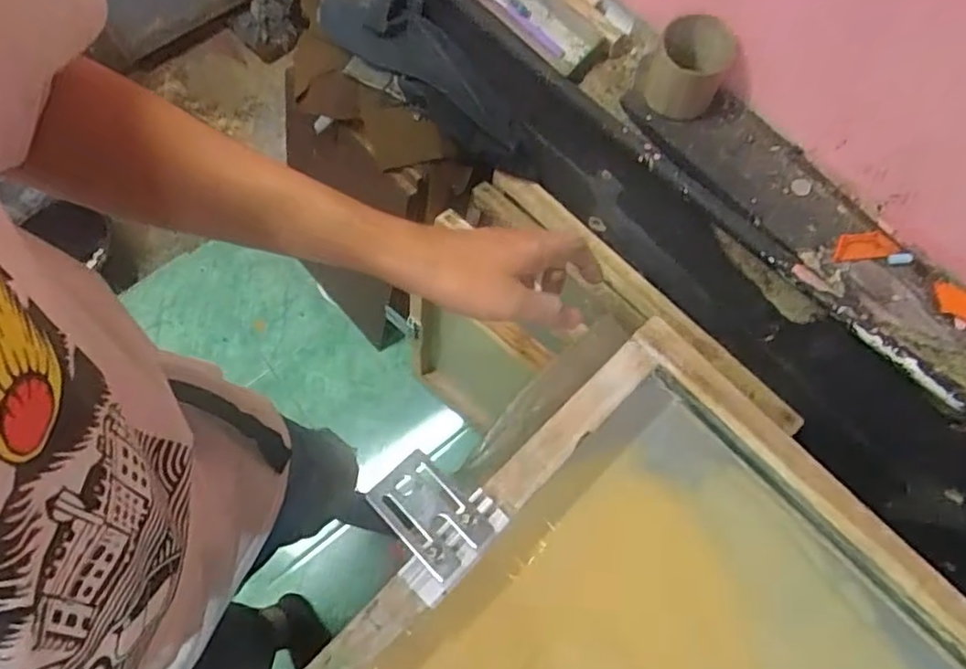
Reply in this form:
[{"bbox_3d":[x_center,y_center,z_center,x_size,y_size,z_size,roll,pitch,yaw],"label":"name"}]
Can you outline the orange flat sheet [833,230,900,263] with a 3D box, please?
[{"bbox_3d":[0.448,-0.105,0.731,0.073,0.004,0.035,-5,78,2],"label":"orange flat sheet"}]

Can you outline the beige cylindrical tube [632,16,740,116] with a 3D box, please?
[{"bbox_3d":[0.249,-0.332,0.767,0.099,0.080,0.091,18,71,8],"label":"beige cylindrical tube"}]

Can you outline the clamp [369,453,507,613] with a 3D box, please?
[{"bbox_3d":[-0.039,0.129,0.432,0.083,0.021,0.079,41,75,14],"label":"clamp"}]

